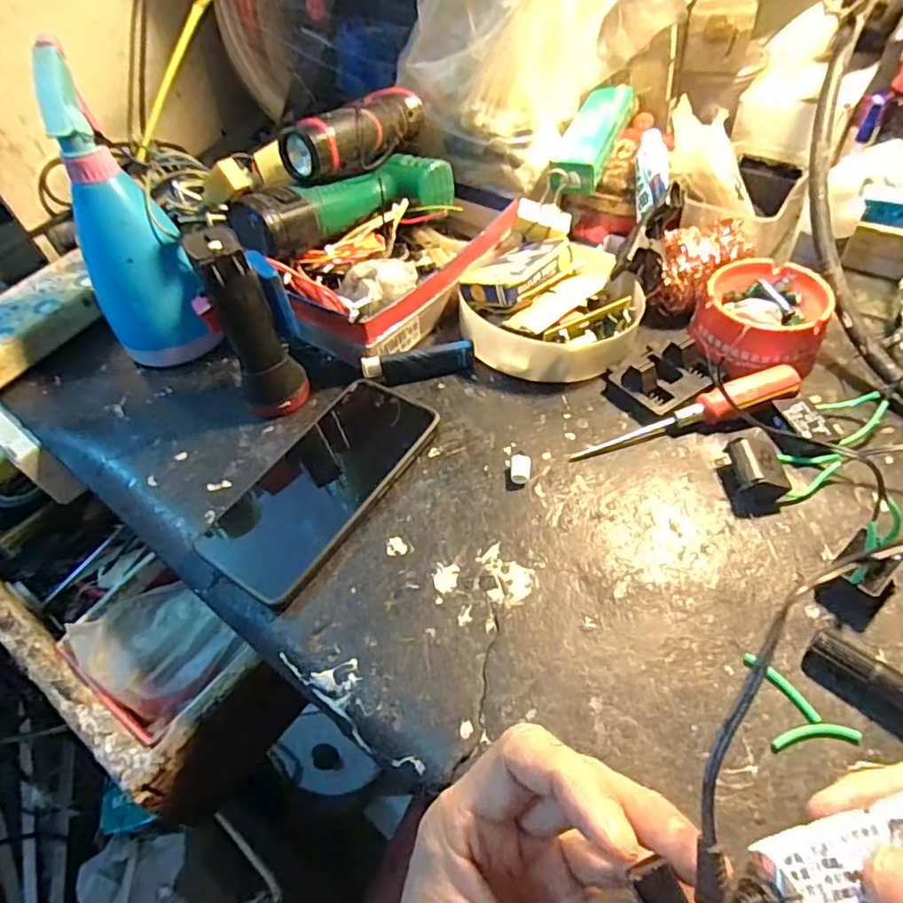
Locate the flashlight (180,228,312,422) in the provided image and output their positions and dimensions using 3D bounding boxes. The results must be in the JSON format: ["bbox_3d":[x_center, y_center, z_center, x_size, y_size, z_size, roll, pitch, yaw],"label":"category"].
[{"bbox_3d":[-0.131,-0.078,0.383,0.044,0.127,0.040,-20,52,-10],"label":"flashlight"}]

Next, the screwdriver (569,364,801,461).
[{"bbox_3d":[0.150,-0.023,0.374,0.147,0.025,0.020,-15,51,-6],"label":"screwdriver"}]

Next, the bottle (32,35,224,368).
[{"bbox_3d":[-0.240,-0.155,0.416,0.074,0.191,0.087,-33,55,-19],"label":"bottle"}]

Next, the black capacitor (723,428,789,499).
[{"bbox_3d":[0.179,0.009,0.349,0.030,0.021,0.040,-4,51,3],"label":"black capacitor"}]

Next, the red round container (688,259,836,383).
[{"bbox_3d":[0.214,-0.089,0.407,0.082,0.044,0.089,-3,51,4],"label":"red round container"}]

